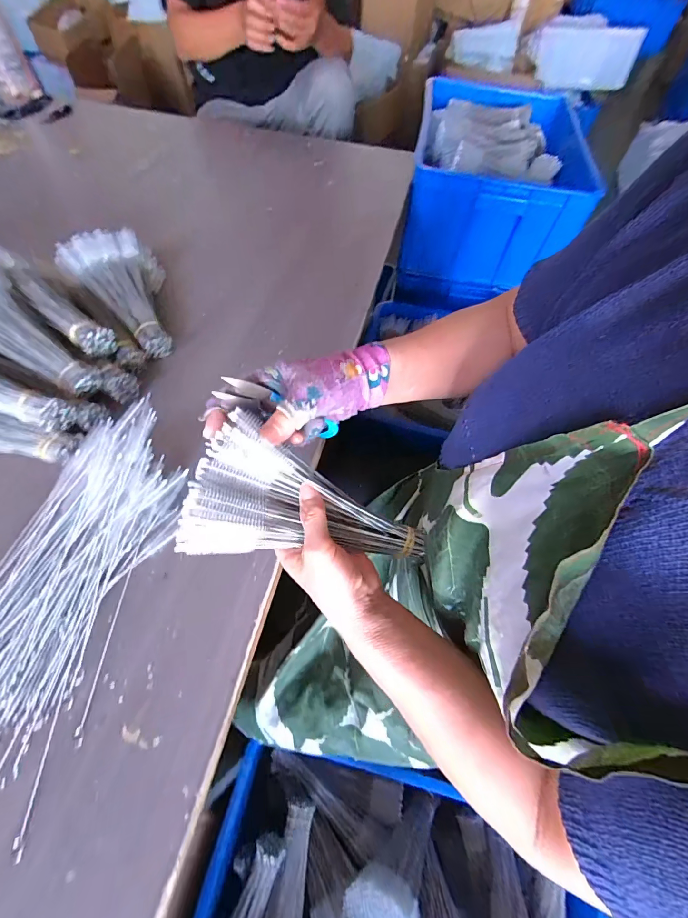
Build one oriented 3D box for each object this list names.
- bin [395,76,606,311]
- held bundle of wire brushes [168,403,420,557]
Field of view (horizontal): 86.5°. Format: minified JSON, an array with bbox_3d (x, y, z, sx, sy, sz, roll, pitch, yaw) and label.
[{"bbox_3d":[0.380,-0.722,1.014,0.393,0.296,0.543,9,59,3],"label":"bin"},{"bbox_3d":[-0.018,0.042,0.323,0.219,0.050,0.097,19,54,-27],"label":"held bundle of wire brushes"}]

